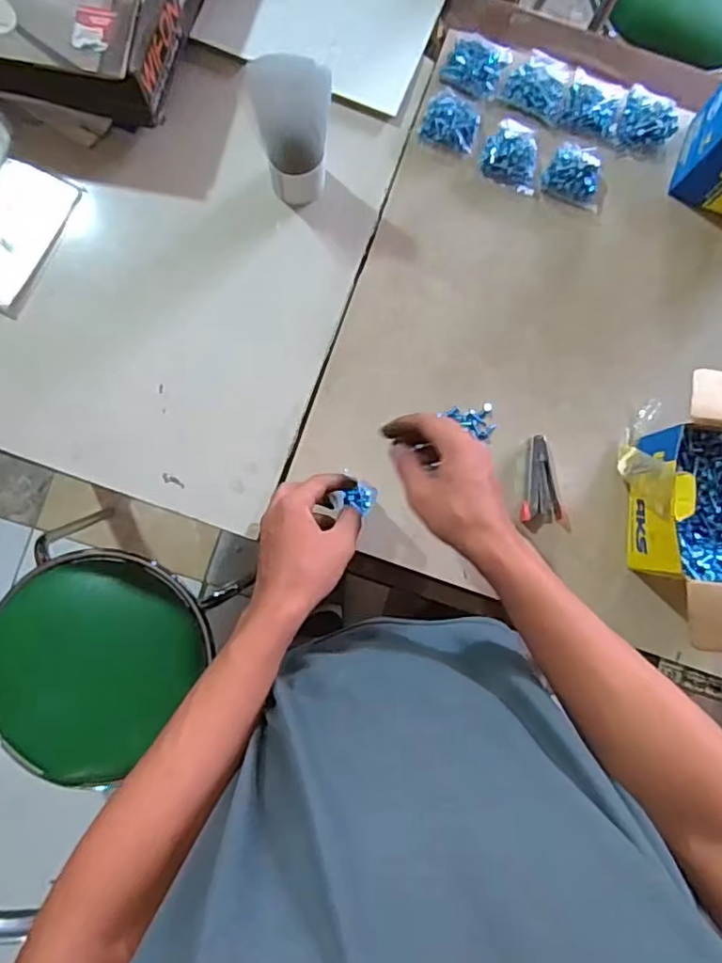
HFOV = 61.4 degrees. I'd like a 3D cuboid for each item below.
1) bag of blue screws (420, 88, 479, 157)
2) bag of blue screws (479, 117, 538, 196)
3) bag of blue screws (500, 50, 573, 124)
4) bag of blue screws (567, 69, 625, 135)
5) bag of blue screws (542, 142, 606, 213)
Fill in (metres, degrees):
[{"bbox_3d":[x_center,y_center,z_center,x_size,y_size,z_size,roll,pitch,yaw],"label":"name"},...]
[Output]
[{"bbox_3d":[0.100,-0.404,0.681,0.065,0.013,0.069,13,85,0],"label":"bag of blue screws"},{"bbox_3d":[0.170,-0.362,0.675,0.066,0.024,0.068,21,85,0],"label":"bag of blue screws"},{"bbox_3d":[0.202,-0.450,0.686,0.069,0.023,0.070,26,85,1],"label":"bag of blue screws"},{"bbox_3d":[0.265,-0.429,0.685,0.059,0.021,0.071,14,85,0],"label":"bag of blue screws"},{"bbox_3d":[0.242,-0.337,0.673,0.071,0.025,0.061,25,85,1],"label":"bag of blue screws"}]

